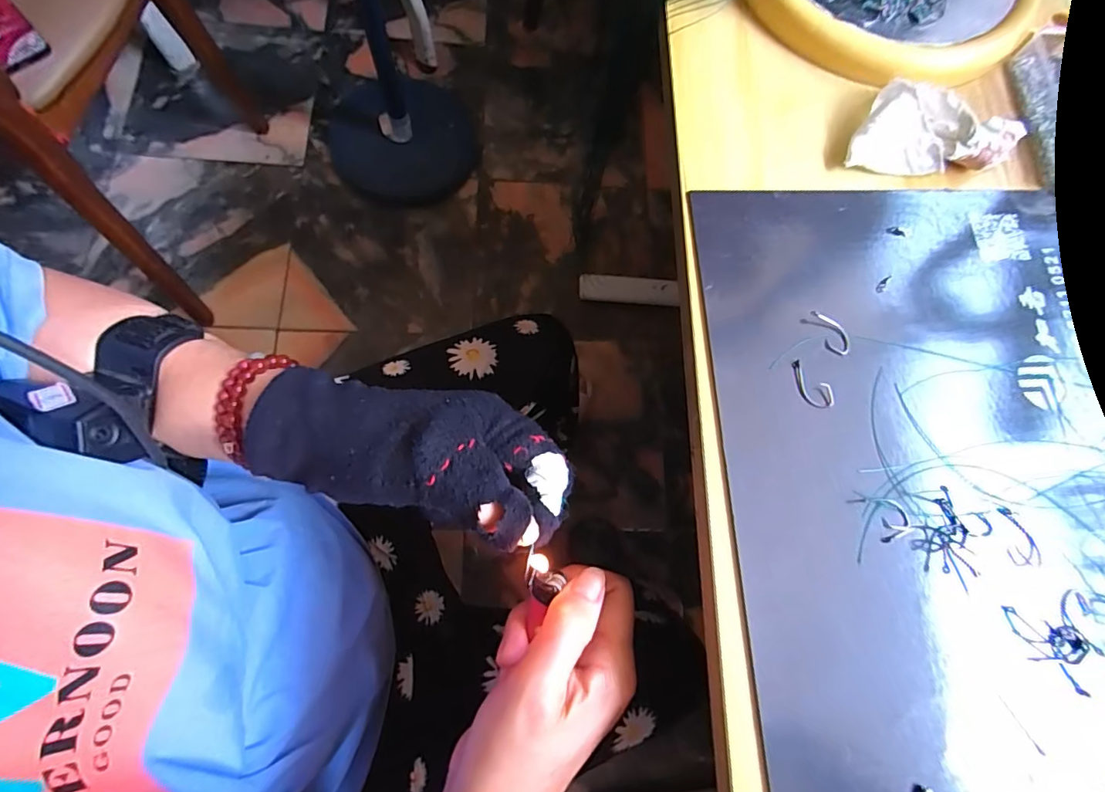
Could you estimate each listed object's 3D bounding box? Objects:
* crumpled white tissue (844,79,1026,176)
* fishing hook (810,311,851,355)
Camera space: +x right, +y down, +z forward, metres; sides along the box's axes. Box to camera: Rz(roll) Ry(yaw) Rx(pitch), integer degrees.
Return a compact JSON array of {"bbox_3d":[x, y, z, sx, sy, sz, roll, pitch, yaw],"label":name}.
[{"bbox_3d":[0.197,-0.139,0.263,0.084,0.021,0.040,3,75,-5],"label":"crumpled white tissue"},{"bbox_3d":[0.134,-0.031,0.240,0.014,0.005,0.024,-22,78,-11],"label":"fishing hook"}]

